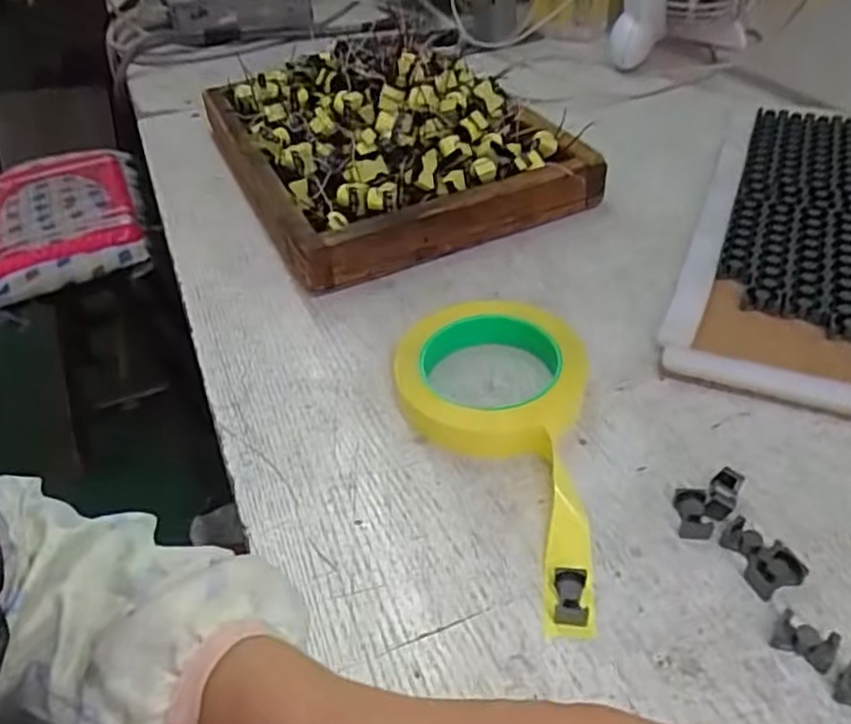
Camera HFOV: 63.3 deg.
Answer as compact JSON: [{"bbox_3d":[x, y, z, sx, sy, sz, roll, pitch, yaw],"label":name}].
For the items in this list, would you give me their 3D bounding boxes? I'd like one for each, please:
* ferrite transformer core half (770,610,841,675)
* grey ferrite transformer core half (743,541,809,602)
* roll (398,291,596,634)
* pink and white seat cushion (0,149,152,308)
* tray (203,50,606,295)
[{"bbox_3d":[0.155,0.113,0.282,0.022,0.008,0.016,24,51,29],"label":"ferrite transformer core half"},{"bbox_3d":[0.154,0.091,0.305,0.024,0.009,0.018,-18,44,-12],"label":"grey ferrite transformer core half"},{"bbox_3d":[0.055,0.034,0.361,0.097,0.032,0.195,-22,45,-16],"label":"roll"},{"bbox_3d":[-0.612,-0.236,1.148,0.270,0.057,0.417,-17,44,-12],"label":"pink and white seat cushion"},{"bbox_3d":[-0.041,-0.201,0.593,0.243,0.081,0.310,-21,44,-15],"label":"tray"}]

